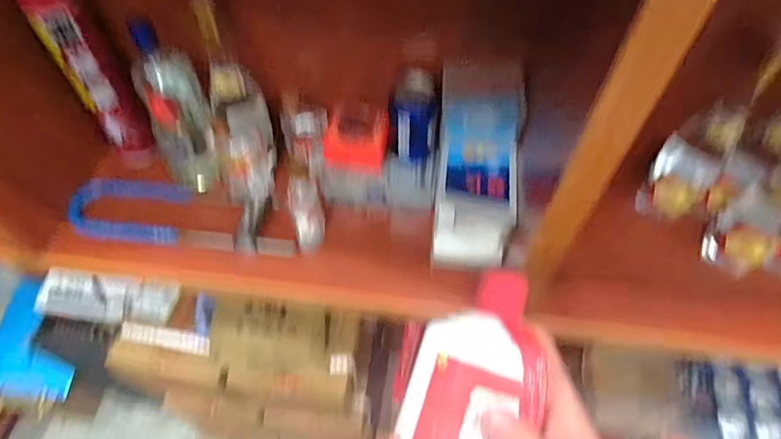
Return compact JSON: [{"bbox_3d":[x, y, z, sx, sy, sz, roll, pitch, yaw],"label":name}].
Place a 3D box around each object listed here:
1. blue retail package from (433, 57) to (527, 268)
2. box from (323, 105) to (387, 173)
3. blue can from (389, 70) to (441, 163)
[{"bbox_3d":[0.105,-0.061,0.582,0.094,0.045,0.244,5,97,3],"label":"blue retail package"},{"bbox_3d":[-0.046,-0.114,0.671,0.081,0.042,0.079,8,56,5],"label":"box"},{"bbox_3d":[0.031,-0.132,0.625,0.060,0.103,0.060,0,56,0],"label":"blue can"}]

